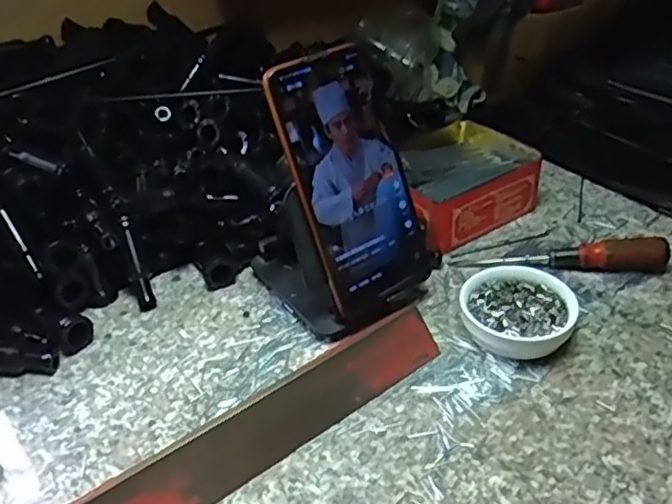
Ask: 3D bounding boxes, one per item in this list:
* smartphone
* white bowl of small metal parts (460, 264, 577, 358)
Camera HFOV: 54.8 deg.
[{"bbox_3d":[0.010,-0.046,0.418,0.080,0.163,0.011,-26,17,-24],"label":"smartphone"},{"bbox_3d":[0.117,0.041,0.421,0.070,0.028,0.069,-3,36,2],"label":"white bowl of small metal parts"}]

